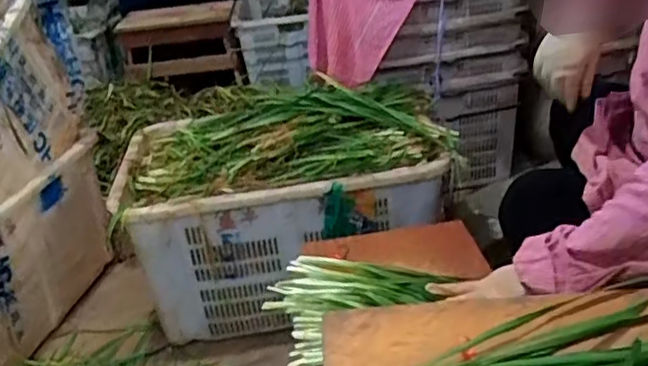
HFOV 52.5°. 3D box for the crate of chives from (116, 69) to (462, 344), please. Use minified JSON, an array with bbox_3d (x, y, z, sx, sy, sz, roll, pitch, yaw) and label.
[{"bbox_3d":[-0.079,0.037,1.356,0.622,0.410,0.334,-5,27,3],"label":"crate of chives"}]

